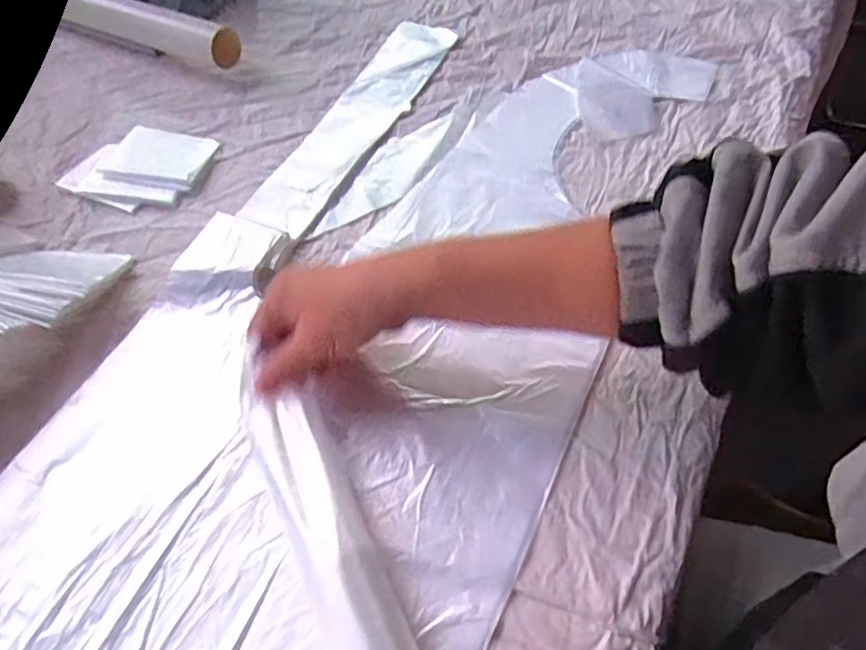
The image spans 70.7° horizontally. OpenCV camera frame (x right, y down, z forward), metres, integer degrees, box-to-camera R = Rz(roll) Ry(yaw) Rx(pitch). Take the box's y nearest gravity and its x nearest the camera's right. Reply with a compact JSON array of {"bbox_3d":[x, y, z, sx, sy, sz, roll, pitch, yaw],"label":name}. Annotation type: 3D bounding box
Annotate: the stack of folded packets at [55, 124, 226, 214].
[{"bbox_3d":[-0.253,-0.140,0.536,0.108,0.012,0.094,15,58,13],"label":"stack of folded packets"}]

